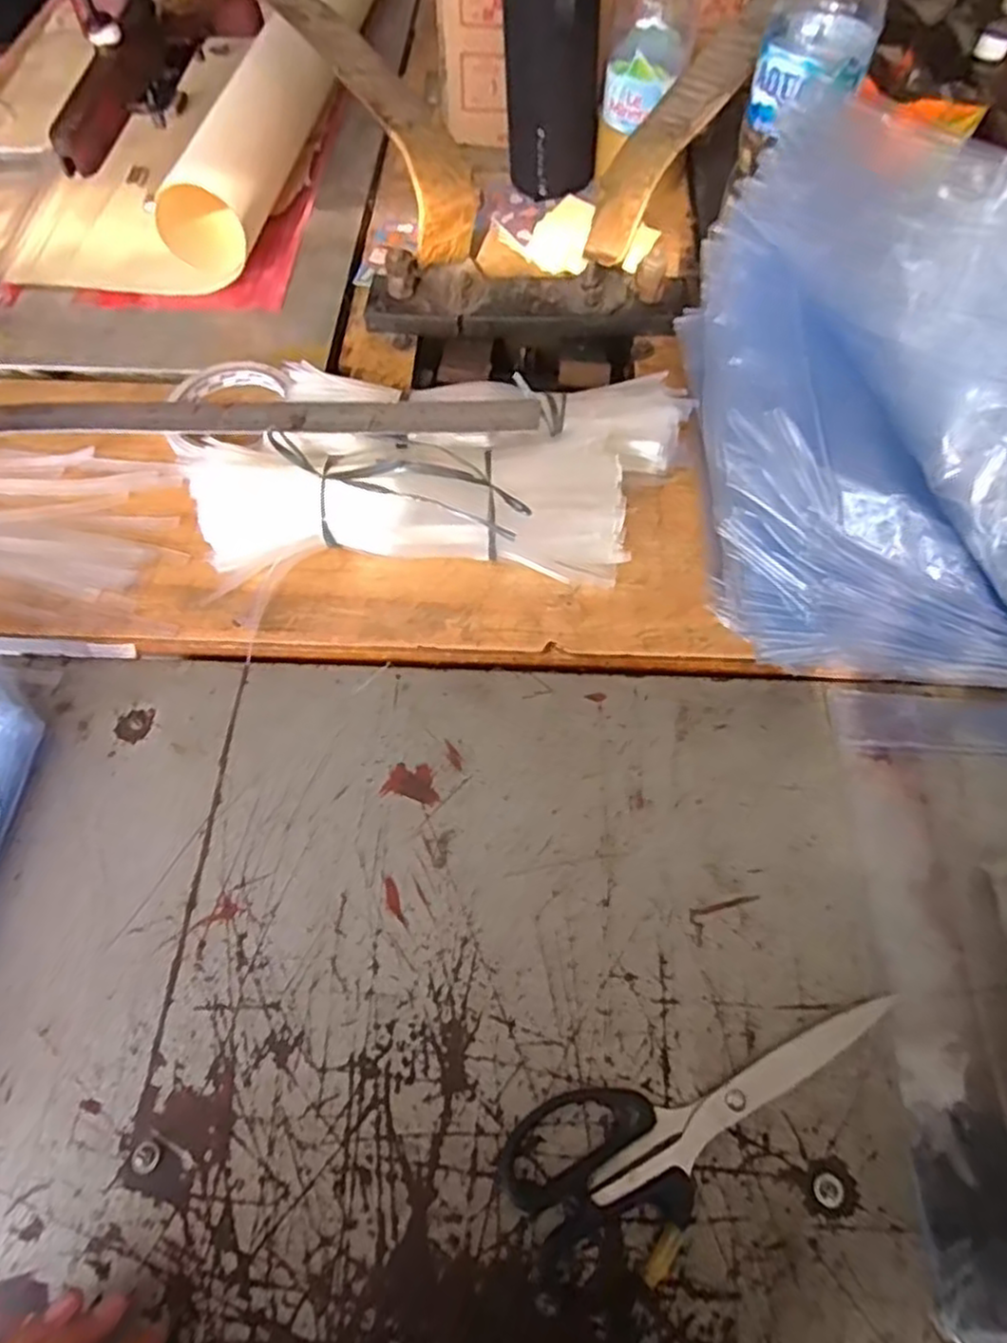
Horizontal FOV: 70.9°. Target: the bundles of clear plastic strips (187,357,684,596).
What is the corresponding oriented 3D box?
[{"bbox_3d":[-0.038,-0.125,0.446,0.287,0.056,0.134,2,63,1],"label":"bundles of clear plastic strips"}]

